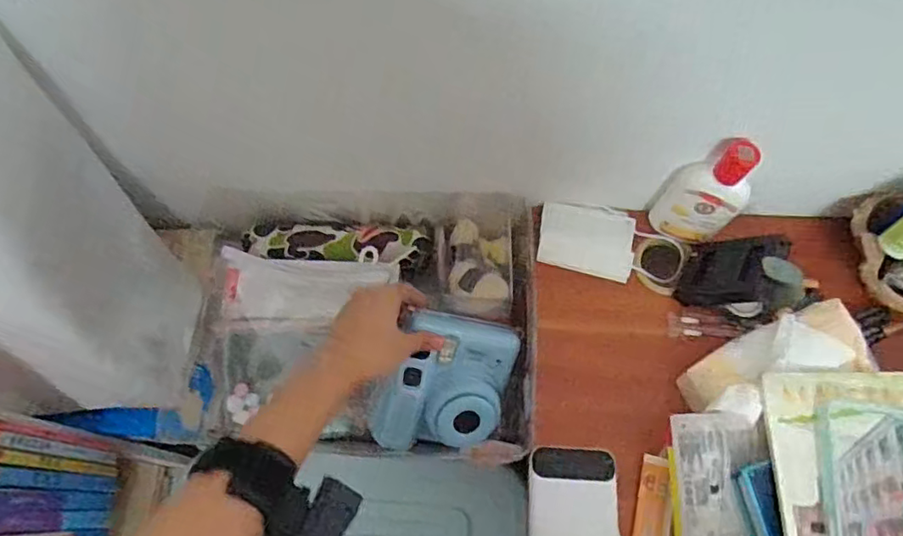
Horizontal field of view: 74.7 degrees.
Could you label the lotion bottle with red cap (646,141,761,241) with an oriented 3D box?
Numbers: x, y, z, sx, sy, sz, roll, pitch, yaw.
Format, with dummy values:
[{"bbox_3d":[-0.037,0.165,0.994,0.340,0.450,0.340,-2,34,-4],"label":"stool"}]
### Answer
[{"bbox_3d":[0.213,-0.063,0.497,0.057,0.119,0.038,33,54,9],"label":"lotion bottle with red cap"}]

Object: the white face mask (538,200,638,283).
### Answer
[{"bbox_3d":[0.124,-0.025,0.541,0.085,0.010,0.063,14,70,7],"label":"white face mask"}]

